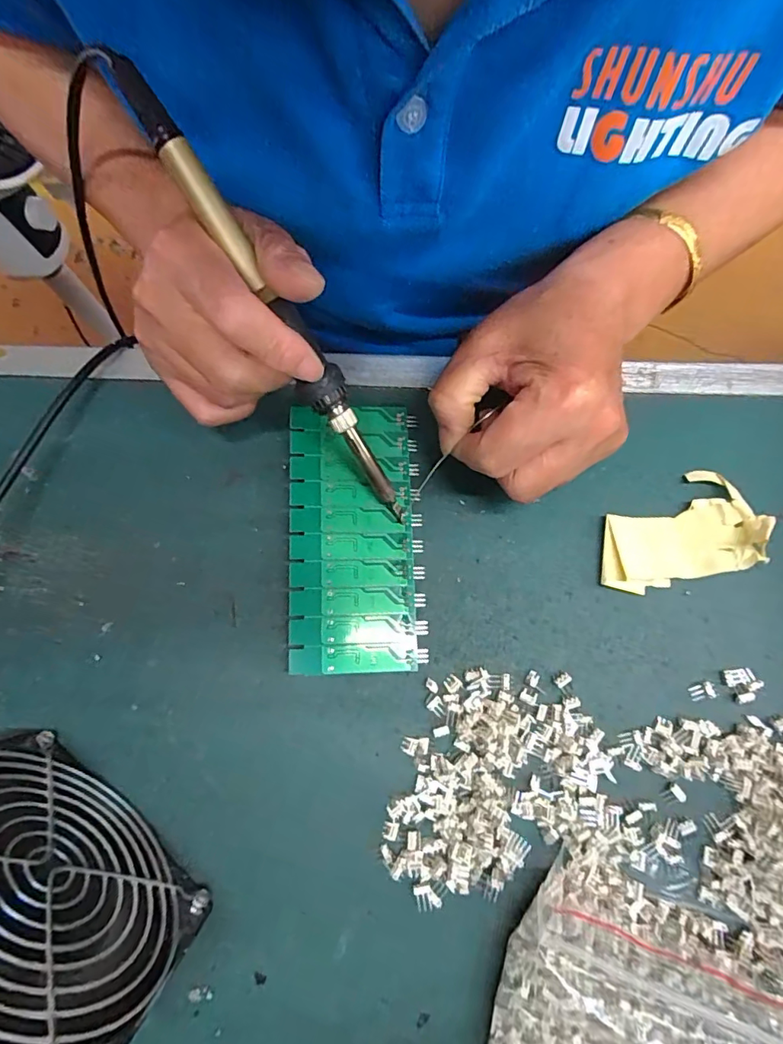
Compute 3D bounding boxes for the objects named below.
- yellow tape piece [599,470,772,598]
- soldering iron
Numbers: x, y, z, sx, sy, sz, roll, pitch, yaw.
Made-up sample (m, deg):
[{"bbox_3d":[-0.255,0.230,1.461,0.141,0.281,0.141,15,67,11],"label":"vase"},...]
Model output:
[{"bbox_3d":[0.145,0.006,0.257,0.080,0.025,0.050,-19,78,-4],"label":"yellow tape piece"},{"bbox_3d":[-0.047,-0.087,0.221,0.017,0.015,0.212,-36,111,-7],"label":"soldering iron"}]

